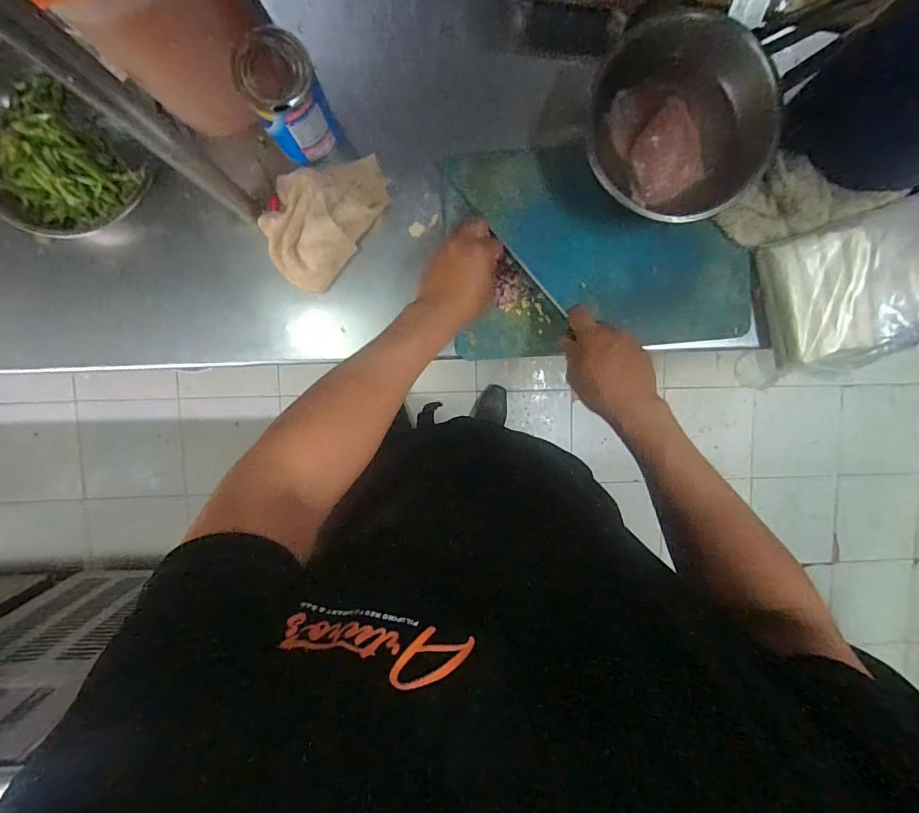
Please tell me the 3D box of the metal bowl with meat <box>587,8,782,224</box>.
[{"bbox_3d":[0.232,-0.300,0.477,0.195,0.074,0.165,40,92,-6],"label":"metal bowl with meat"}]

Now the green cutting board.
[{"bbox_3d":[0.167,-0.190,0.535,0.351,0.024,0.240,-5,96,-3],"label":"green cutting board"}]

